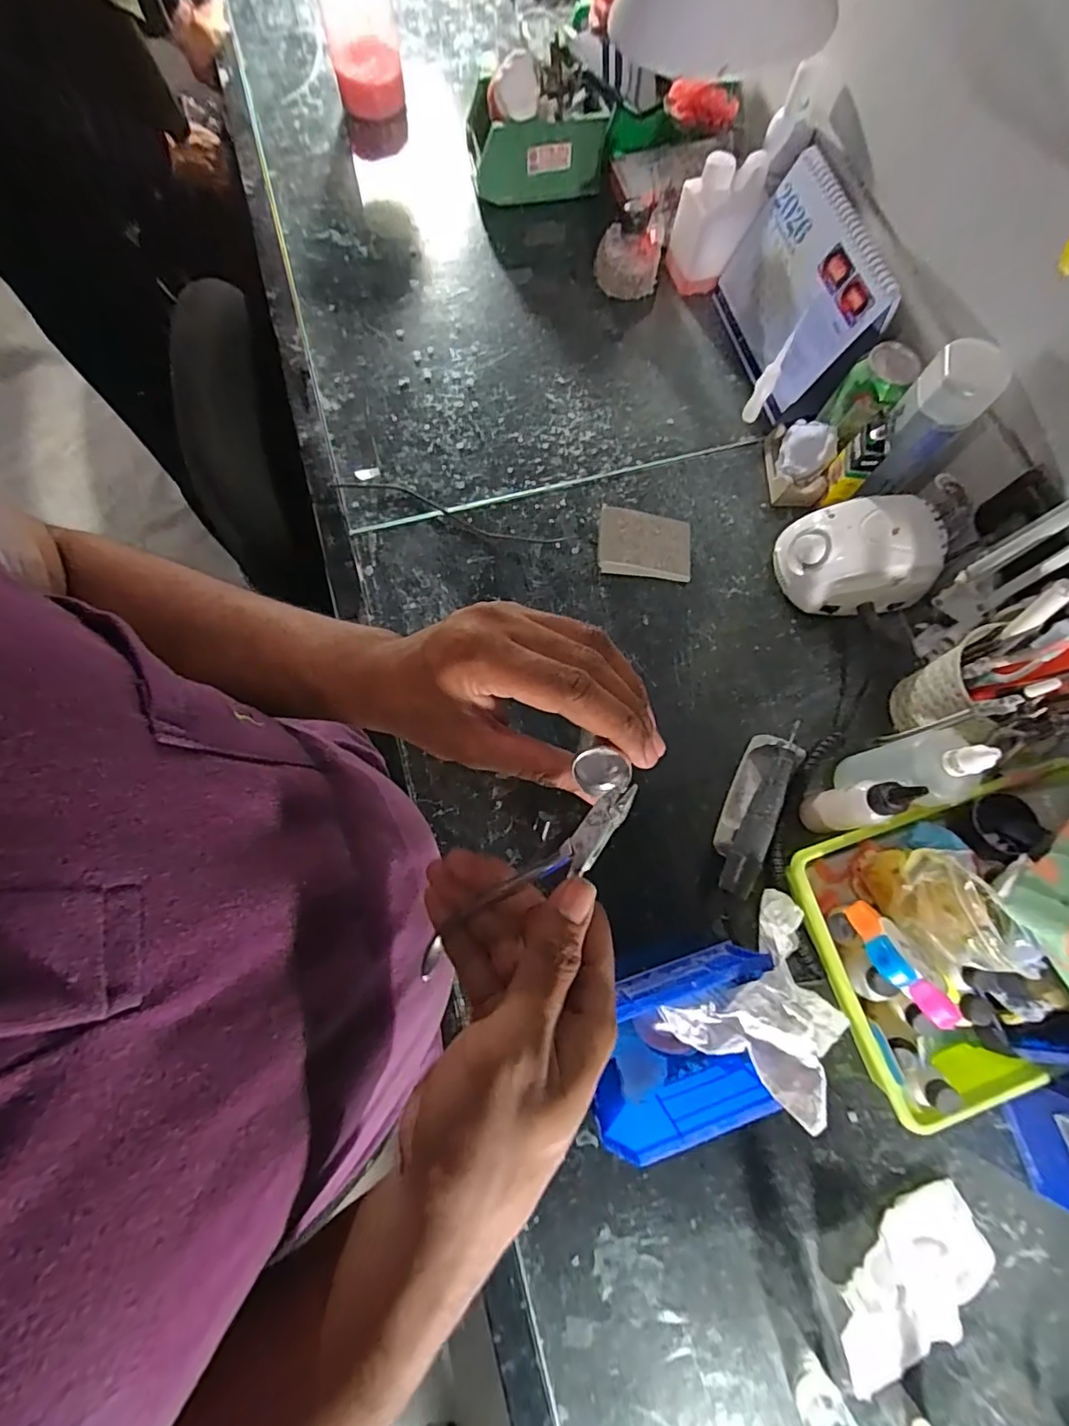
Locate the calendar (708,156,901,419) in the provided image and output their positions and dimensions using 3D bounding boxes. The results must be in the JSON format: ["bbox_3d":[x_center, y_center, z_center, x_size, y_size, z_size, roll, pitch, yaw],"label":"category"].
[{"bbox_3d":[0.291,-0.454,0.629,0.077,0.156,0.222,-10,75,-5],"label":"calendar"}]

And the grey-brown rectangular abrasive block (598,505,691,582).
[{"bbox_3d":[0.118,-0.183,0.609,0.100,0.025,0.072,5,71,-9],"label":"grey-brown rectangular abrasive block"}]

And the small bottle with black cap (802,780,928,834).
[{"bbox_3d":[0.275,0.079,0.476,0.030,0.135,0.036,-8,75,-4],"label":"small bottle with black cap"}]

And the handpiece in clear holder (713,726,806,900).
[{"bbox_3d":[0.208,0.088,0.533,0.041,0.052,0.170,27,75,5],"label":"handpiece in clear holder"}]

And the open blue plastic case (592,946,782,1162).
[{"bbox_3d":[0.117,0.269,0.457,0.160,0.091,0.097,-19,76,-7],"label":"open blue plastic case"}]

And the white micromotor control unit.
[{"bbox_3d":[0.336,-0.166,0.589,0.141,0.084,0.108,0,74,-2],"label":"white micromotor control unit"}]

